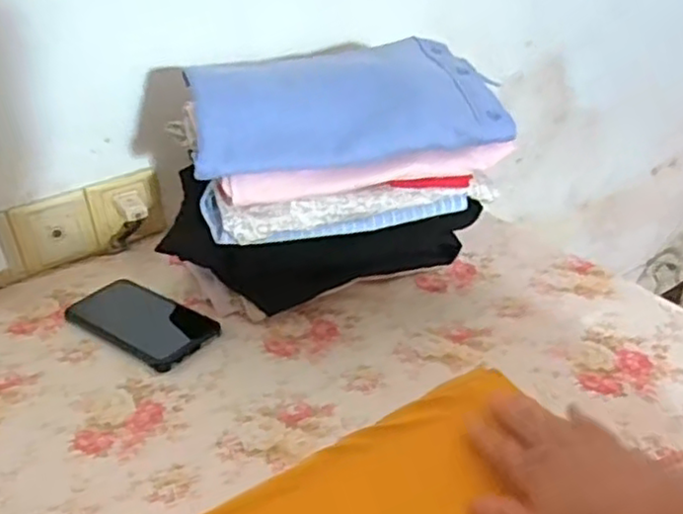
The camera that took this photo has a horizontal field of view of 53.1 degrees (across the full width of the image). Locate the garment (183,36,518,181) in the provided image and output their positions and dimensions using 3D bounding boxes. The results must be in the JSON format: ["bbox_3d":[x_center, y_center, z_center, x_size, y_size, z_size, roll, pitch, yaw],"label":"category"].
[{"bbox_3d":[-0.004,-0.155,0.672,0.293,0.060,0.187,-11,32,-14],"label":"garment"}]

